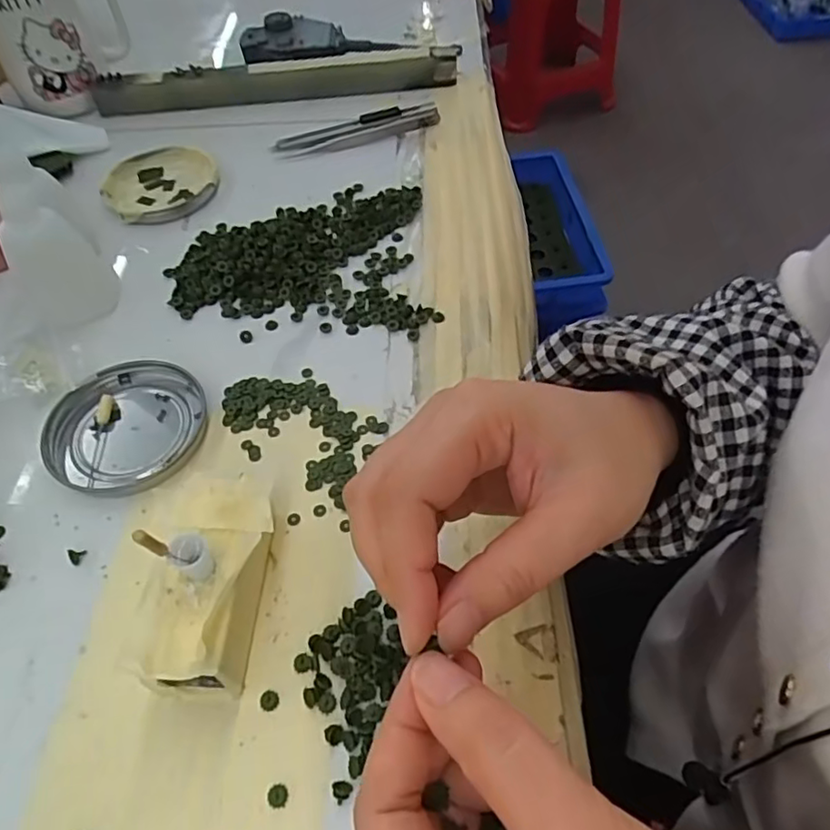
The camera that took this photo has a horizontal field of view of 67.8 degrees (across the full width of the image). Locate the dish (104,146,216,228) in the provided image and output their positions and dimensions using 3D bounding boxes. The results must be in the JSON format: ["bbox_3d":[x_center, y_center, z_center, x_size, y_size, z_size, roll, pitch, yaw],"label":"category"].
[{"bbox_3d":[-0.184,-0.167,0.444,0.077,0.009,0.082,-1,54,1],"label":"dish"}]

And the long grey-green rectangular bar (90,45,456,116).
[{"bbox_3d":[-0.113,-0.275,0.508,0.293,0.026,0.019,-8,54,-4],"label":"long grey-green rectangular bar"}]

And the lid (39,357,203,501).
[{"bbox_3d":[-0.146,0.005,0.315,0.071,0.009,0.078,-1,54,1],"label":"lid"}]

